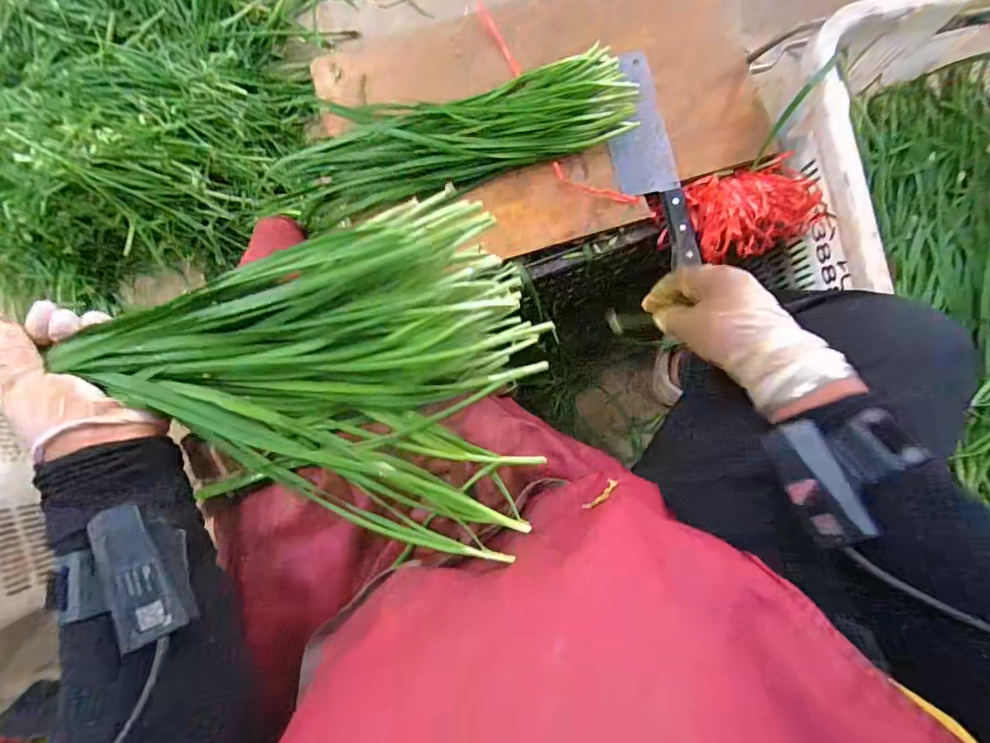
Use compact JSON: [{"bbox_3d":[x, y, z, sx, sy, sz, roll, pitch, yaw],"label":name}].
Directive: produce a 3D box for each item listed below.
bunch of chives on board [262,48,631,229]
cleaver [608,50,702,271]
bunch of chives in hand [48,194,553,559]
[{"bbox_3d":[-0.047,-0.277,0.541,0.417,0.036,0.132,-18,85,-2],"label":"bunch of chives on board"},{"bbox_3d":[0.176,-0.249,0.545,0.071,0.026,0.266,-14,85,-1],"label":"cleaver"},{"bbox_3d":[-0.183,-0.011,0.339,0.424,0.080,0.238,6,85,1],"label":"bunch of chives in hand"}]

